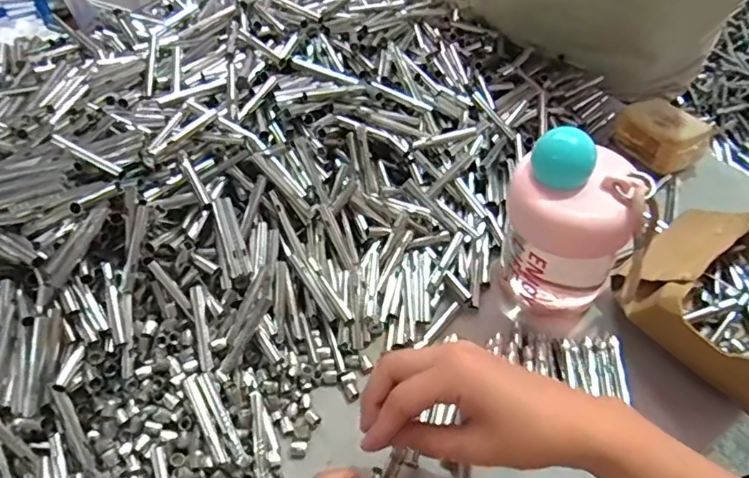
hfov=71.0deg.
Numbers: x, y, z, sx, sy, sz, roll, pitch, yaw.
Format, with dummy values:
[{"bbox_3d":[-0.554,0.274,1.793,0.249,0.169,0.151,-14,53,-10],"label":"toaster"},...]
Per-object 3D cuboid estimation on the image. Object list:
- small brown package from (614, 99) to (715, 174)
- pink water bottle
[{"bbox_3d":[0.306,-0.112,0.557,0.062,0.040,0.085,-23,53,-17],"label":"small brown package"},{"bbox_3d":[0.146,-0.006,0.404,0.086,0.140,0.088,0,52,0],"label":"pink water bottle"}]

